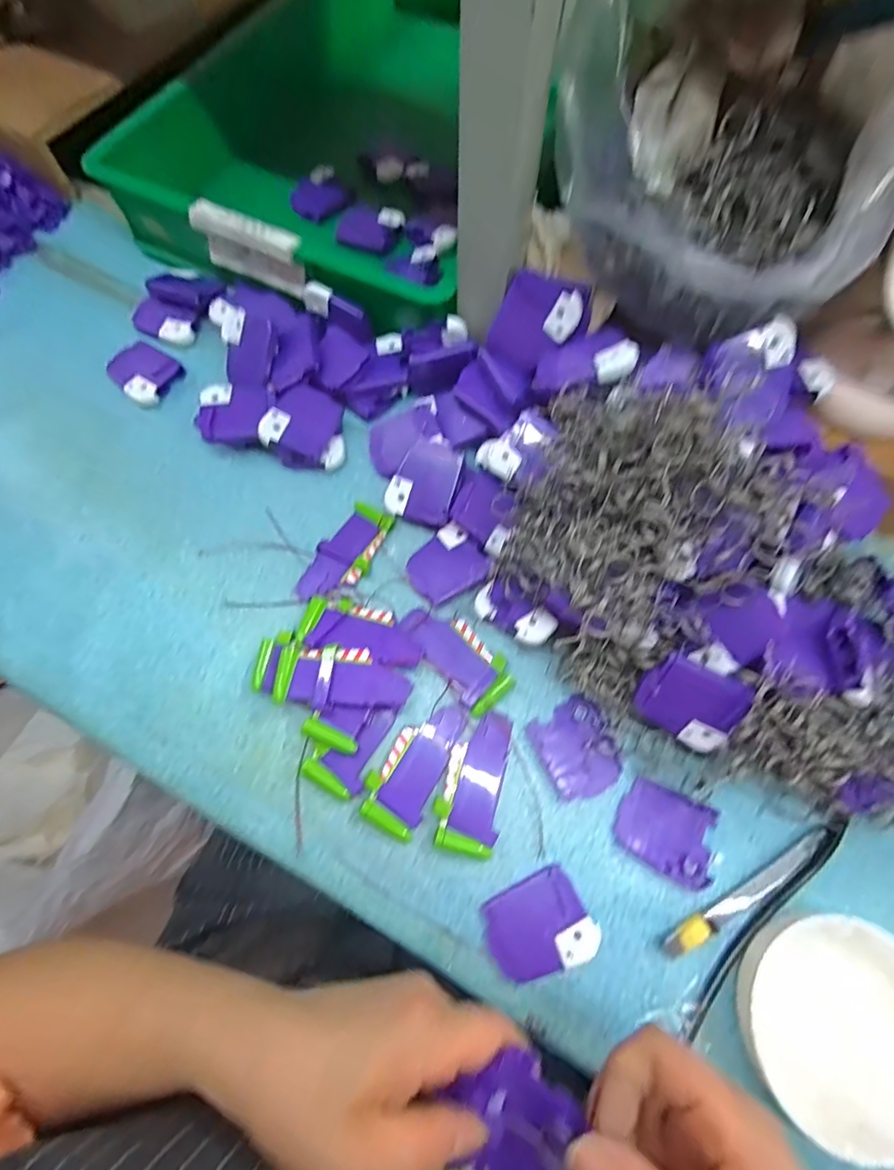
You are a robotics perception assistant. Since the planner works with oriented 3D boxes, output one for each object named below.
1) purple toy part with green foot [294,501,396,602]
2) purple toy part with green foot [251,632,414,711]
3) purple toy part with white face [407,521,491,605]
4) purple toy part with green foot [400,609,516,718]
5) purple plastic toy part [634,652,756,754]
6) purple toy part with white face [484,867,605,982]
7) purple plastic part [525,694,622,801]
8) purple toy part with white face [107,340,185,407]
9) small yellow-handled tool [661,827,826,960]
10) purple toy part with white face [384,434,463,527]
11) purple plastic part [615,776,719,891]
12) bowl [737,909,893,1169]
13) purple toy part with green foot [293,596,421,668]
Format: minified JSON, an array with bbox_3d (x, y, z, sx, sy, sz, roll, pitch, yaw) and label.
[{"bbox_3d":[-0.079,-0.023,0.395,0.039,0.008,0.087,28,73,11],"label":"purple toy part with green foot"},{"bbox_3d":[-0.081,0.064,0.352,0.108,0.025,0.044,13,71,6],"label":"purple toy part with green foot"},{"bbox_3d":[0.000,-0.015,0.386,0.054,0.010,0.049,-35,73,-11],"label":"purple toy part with white face"},{"bbox_3d":[0.008,0.048,0.368,0.039,0.009,0.088,-40,74,-12],"label":"purple toy part with green foot"},{"bbox_3d":[0.150,0.073,0.318,0.057,0.012,0.050,25,116,8],"label":"purple plastic toy part"},{"bbox_3d":[0.056,0.210,0.311,0.063,0.006,0.051,-26,72,-8],"label":"purple toy part with white face"},{"bbox_3d":[0.088,0.111,0.347,0.052,0.008,0.058,-27,72,-8],"label":"purple plastic part"},{"bbox_3d":[-0.272,-0.189,0.455,0.058,0.016,0.051,29,73,11],"label":"purple toy part with white face"},{"bbox_3d":[0.189,0.193,0.318,0.127,0.012,0.014,-27,72,-8],"label":"small yellow-handled tool"},{"bbox_3d":[-0.016,-0.083,0.403,0.051,0.025,0.066,14,71,6],"label":"purple toy part with white face"},{"bbox_3d":[0.142,0.159,0.329,0.058,0.007,0.049,23,72,9],"label":"purple plastic part"},{"bbox_3d":[0.224,0.247,0.285,0.106,0.022,0.107,0,70,1],"label":"bowl"},{"bbox_3d":[-0.062,0.036,0.368,0.087,0.013,0.041,13,54,3],"label":"purple toy part with green foot"}]

